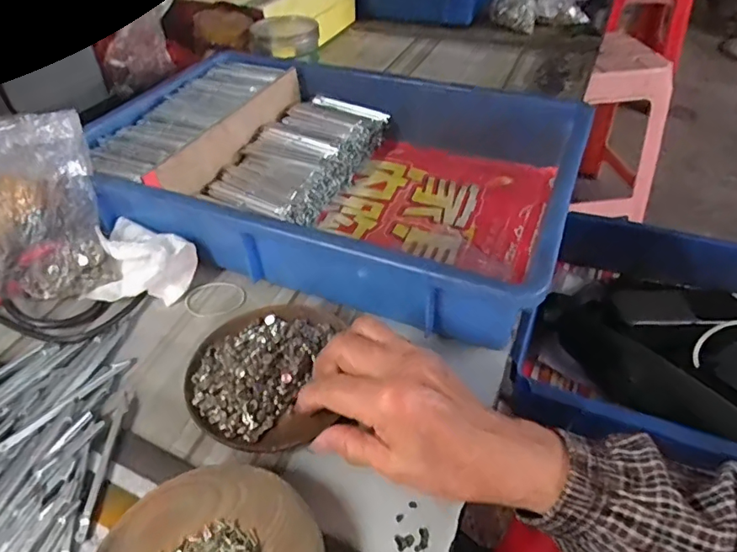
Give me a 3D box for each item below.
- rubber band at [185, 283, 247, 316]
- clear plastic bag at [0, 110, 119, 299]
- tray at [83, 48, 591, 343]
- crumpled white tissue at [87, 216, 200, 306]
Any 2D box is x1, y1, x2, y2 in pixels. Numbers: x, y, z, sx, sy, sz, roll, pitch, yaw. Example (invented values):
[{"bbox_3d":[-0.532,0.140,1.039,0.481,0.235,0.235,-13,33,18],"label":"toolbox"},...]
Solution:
[{"bbox_3d":[-0.126,0.018,0.421,0.047,0.004,0.040,-13,45,-13],"label":"rubber band"},{"bbox_3d":[-0.263,-0.057,0.400,0.096,0.120,0.065,-2,43,-1],"label":"clear plastic bag"},{"bbox_3d":[-0.033,-0.110,0.486,0.412,0.084,0.296,16,46,18],"label":"tray"},{"bbox_3d":[-0.189,-0.011,0.414,0.087,0.045,0.064,18,46,19],"label":"crumpled white tissue"}]

